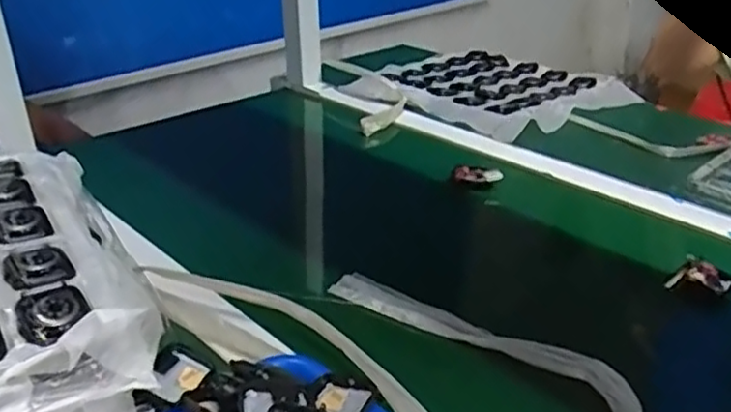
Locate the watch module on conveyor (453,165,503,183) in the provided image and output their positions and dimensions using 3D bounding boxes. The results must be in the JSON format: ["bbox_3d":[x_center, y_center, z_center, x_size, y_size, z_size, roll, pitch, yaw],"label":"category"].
[{"bbox_3d":[0.123,-0.034,0.739,0.051,0.012,0.016,5,28,12],"label":"watch module on conveyor"}]

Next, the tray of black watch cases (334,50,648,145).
[{"bbox_3d":[0.198,-0.179,1.055,0.340,0.046,0.342,-21,33,-33],"label":"tray of black watch cases"}]

